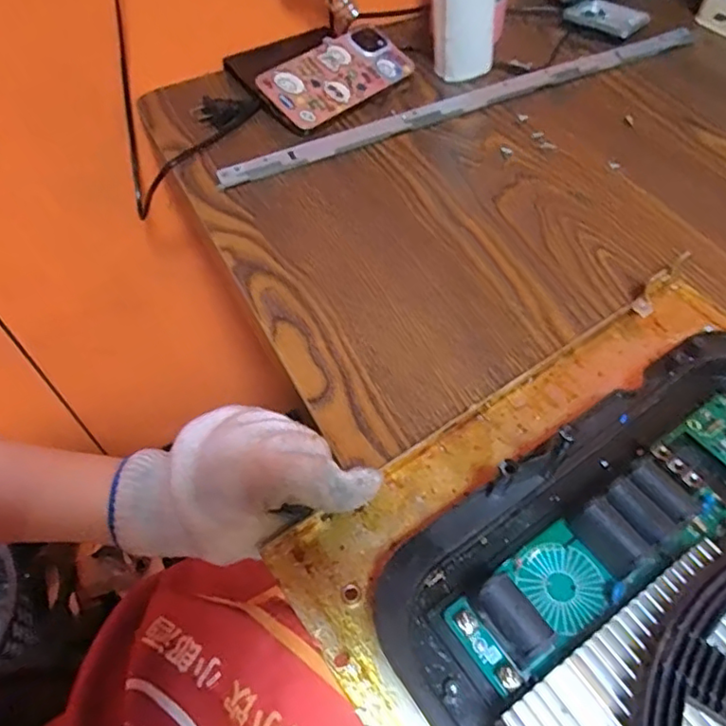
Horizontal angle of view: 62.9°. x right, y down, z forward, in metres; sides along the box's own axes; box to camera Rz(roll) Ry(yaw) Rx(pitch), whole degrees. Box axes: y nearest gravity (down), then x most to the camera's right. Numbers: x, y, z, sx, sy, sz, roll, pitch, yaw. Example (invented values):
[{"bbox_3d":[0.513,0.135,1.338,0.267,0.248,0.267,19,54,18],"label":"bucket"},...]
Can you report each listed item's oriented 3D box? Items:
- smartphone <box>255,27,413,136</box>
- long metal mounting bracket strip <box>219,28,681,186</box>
[{"bbox_3d":[-0.023,-0.259,0.532,0.139,0.008,0.069,-38,86,-22],"label":"smartphone"},{"bbox_3d":[0.099,-0.235,0.529,0.465,0.012,0.024,-22,58,-14],"label":"long metal mounting bracket strip"}]

